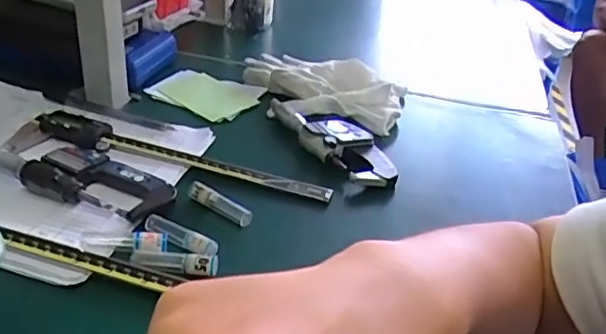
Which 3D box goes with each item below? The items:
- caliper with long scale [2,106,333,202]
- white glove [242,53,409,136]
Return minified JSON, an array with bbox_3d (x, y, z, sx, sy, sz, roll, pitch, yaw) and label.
[{"bbox_3d":[-0.114,-0.010,0.503,0.281,0.009,0.066,11,31,8],"label":"caliper with long scale"},{"bbox_3d":[0.019,-0.088,0.628,0.179,0.032,0.109,15,32,15],"label":"white glove"}]

